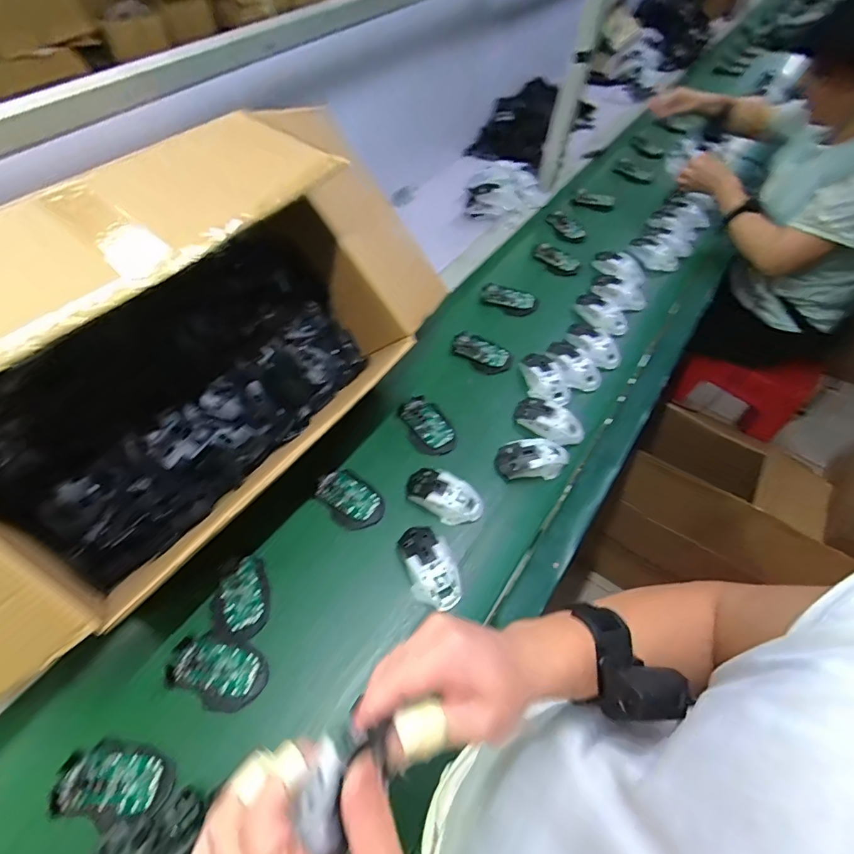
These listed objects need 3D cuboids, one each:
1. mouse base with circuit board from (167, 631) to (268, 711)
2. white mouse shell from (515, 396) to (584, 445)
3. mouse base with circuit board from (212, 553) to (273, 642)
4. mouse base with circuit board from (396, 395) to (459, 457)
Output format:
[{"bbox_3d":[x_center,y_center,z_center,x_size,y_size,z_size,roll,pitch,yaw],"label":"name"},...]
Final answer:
[{"bbox_3d":[-0.254,0.289,0.556,0.116,0.019,0.071,20,59,11],"label":"mouse base with circuit board"},{"bbox_3d":[0.206,-0.014,0.778,0.118,0.033,0.060,32,62,17],"label":"white mouse shell"},{"bbox_3d":[-0.243,0.224,0.612,0.070,0.014,0.101,-9,58,-7],"label":"mouse base with circuit board"},{"bbox_3d":[-0.001,-0.004,0.775,0.073,0.027,0.112,-25,62,-16],"label":"mouse base with circuit board"}]

